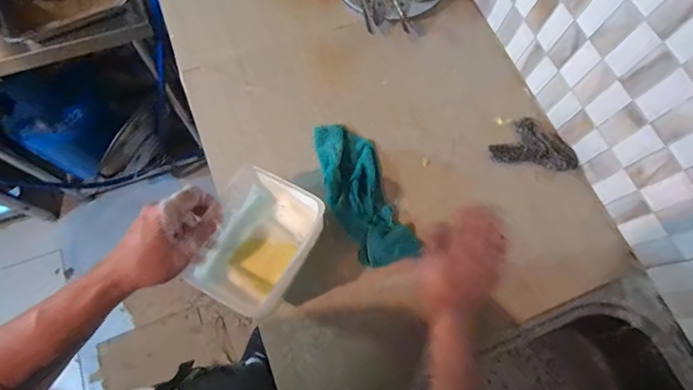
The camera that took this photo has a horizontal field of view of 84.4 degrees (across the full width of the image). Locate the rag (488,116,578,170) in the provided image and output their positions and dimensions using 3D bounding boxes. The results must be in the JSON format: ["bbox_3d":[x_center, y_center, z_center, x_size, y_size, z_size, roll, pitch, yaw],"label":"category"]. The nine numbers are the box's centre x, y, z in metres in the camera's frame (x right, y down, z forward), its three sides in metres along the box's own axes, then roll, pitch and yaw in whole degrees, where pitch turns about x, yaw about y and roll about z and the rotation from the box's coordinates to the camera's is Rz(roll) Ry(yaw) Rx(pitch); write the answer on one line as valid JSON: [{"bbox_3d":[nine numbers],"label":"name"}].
[{"bbox_3d":[0.325,-0.091,0.665,0.142,0.016,0.086,7,70,0],"label":"rag"}]

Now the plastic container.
[{"bbox_3d":[-0.118,0.065,0.499,0.130,0.082,0.165,26,71,7],"label":"plastic container"}]

